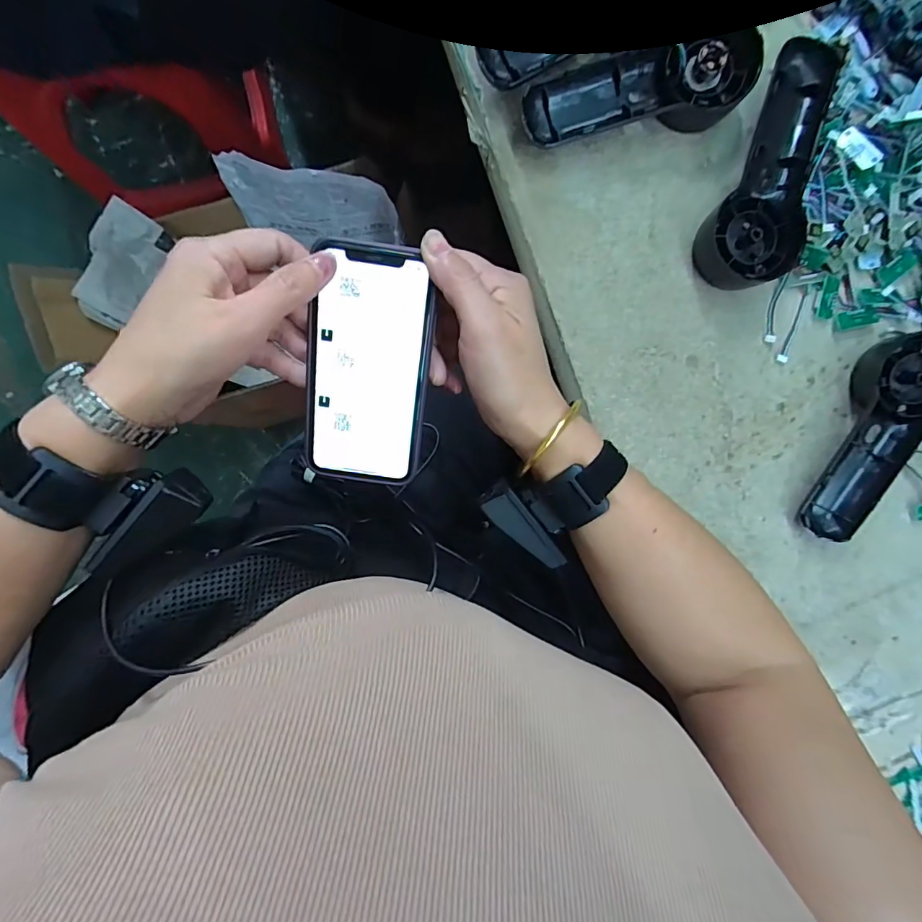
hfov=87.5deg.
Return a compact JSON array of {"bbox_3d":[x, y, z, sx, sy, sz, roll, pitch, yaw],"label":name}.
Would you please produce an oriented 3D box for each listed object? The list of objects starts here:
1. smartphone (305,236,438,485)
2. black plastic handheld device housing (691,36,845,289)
[{"bbox_3d":[-0.059,-0.057,0.310,0.075,0.009,0.151,8,110,-2],"label":"smartphone"},{"bbox_3d":[0.204,-0.195,0.323,0.057,0.031,0.159,13,92,-4],"label":"black plastic handheld device housing"}]

